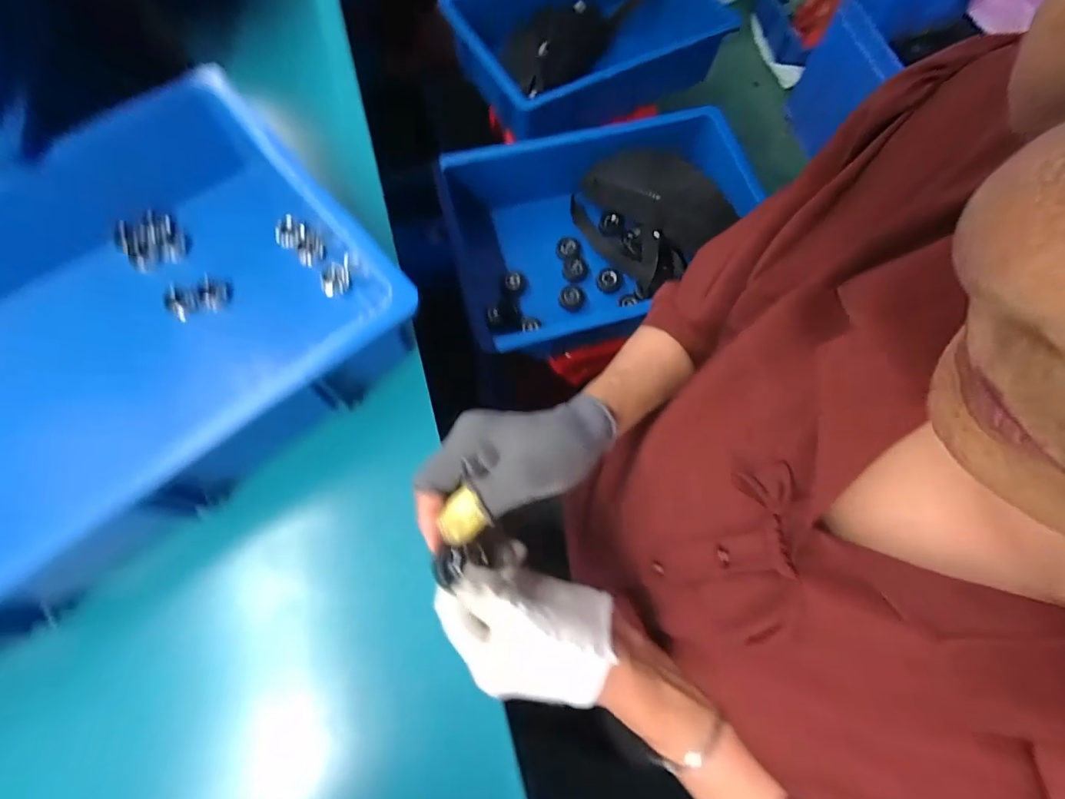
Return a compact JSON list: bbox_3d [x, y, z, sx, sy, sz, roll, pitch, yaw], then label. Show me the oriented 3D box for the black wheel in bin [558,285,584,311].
[{"bbox_3d":[0.060,-0.155,0.724,0.036,0.012,0.043,0,70,-1],"label":"black wheel in bin"}]

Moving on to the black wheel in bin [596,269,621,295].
[{"bbox_3d":[0.117,-0.182,0.734,0.038,0.020,0.032,19,70,6],"label":"black wheel in bin"}]

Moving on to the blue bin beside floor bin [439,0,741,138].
[{"bbox_3d":[0.121,-0.674,0.880,0.498,0.121,0.291,-28,73,-11],"label":"blue bin beside floor bin"}]

